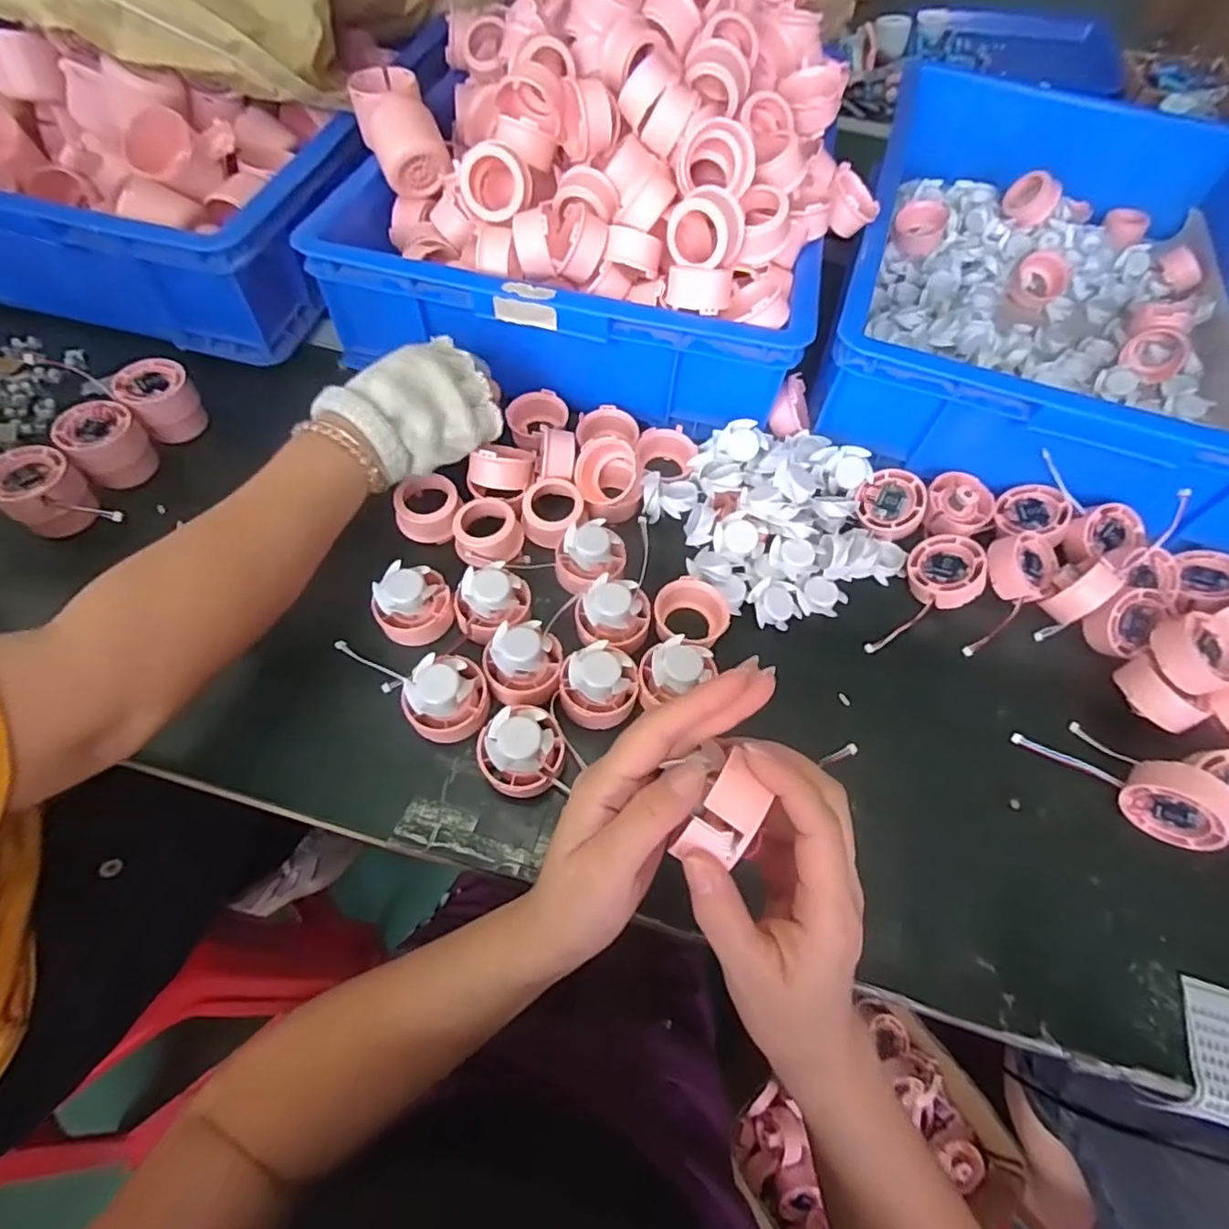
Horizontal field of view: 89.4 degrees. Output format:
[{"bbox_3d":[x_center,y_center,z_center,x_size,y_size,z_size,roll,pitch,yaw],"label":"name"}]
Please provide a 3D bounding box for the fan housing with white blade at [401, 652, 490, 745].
[{"bbox_3d":[-0.110,0.056,0.412,0.050,0.040,0.048,2,60,-3],"label":"fan housing with white blade"}]

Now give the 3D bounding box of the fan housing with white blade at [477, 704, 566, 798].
[{"bbox_3d":[-0.059,0.089,0.399,0.052,0.043,0.050,-2,61,-6],"label":"fan housing with white blade"}]

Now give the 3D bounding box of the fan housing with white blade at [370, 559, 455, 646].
[{"bbox_3d":[-0.145,-0.008,0.449,0.054,0.035,0.050,0,61,-5],"label":"fan housing with white blade"}]

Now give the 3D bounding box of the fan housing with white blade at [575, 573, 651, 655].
[{"bbox_3d":[0.000,0.000,0.452,0.054,0.032,0.048,20,61,7],"label":"fan housing with white blade"}]

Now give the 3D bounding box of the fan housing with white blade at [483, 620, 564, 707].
[{"bbox_3d":[-0.063,0.035,0.428,0.052,0.033,0.049,-3,61,-6],"label":"fan housing with white blade"}]

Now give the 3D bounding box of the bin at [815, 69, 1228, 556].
[{"bbox_3d":[0.449,-0.345,0.627,0.403,0.109,0.578,19,61,6],"label":"bin"}]

